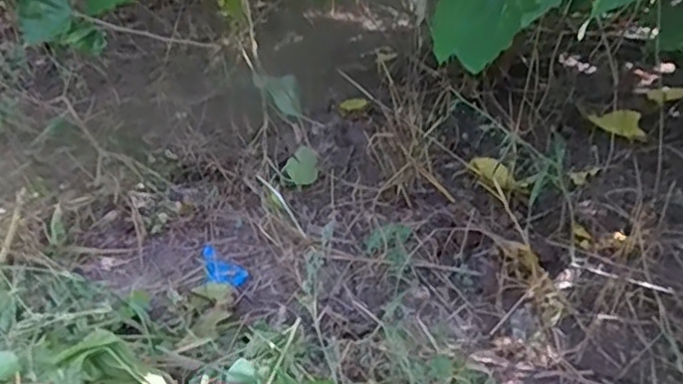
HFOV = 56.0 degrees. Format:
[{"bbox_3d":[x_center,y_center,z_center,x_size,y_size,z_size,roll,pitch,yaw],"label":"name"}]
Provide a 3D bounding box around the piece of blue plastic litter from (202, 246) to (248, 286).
[{"bbox_3d":[-0.247,0.152,1.280,0.064,0.019,0.150,-30,41,-35],"label":"piece of blue plastic litter"}]

